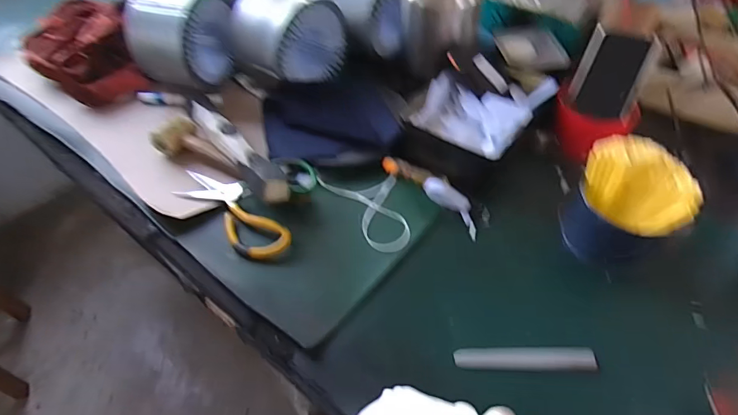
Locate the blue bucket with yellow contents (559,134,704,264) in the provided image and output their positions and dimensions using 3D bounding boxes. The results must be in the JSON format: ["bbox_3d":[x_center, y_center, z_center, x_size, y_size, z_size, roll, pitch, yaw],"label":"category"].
[{"bbox_3d":[0.277,-0.006,0.486,0.104,0.098,0.098,-2,48,2],"label":"blue bucket with yellow contents"}]

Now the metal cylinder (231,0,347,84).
[{"bbox_3d":[-0.131,-0.275,0.703,0.126,0.120,0.152,25,54,24],"label":"metal cylinder"}]

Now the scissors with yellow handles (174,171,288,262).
[{"bbox_3d":[-0.171,0.001,0.551,0.186,0.013,0.062,35,59,29],"label":"scissors with yellow handles"}]

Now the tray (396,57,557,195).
[{"bbox_3d":[0.150,-0.128,0.622,0.144,0.066,0.214,28,56,26],"label":"tray"}]

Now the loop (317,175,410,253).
[{"bbox_3d":[0.009,-0.004,0.560,0.088,0.009,0.143,-25,52,-18],"label":"loop"}]

